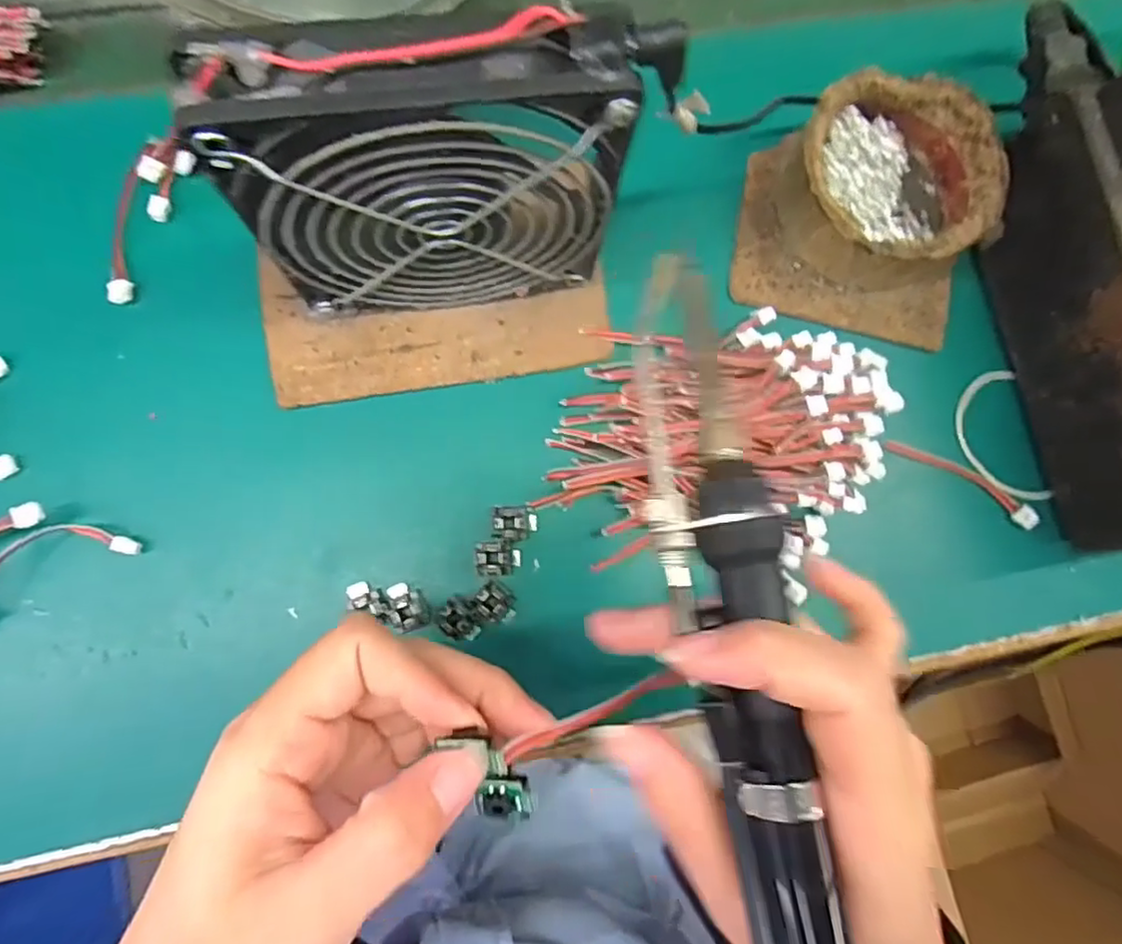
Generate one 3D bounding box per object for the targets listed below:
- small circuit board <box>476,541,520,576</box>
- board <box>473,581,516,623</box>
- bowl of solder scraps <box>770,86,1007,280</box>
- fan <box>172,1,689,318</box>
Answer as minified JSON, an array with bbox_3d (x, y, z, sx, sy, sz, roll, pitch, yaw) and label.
[{"bbox_3d":[-0.026,0.036,0.263,0.018,0.007,0.014,-1,83,-5],"label":"small circuit board"},{"bbox_3d":[-0.026,0.054,0.261,0.017,0.007,0.014,32,82,0],"label":"board"},{"bbox_3d":[0.142,-0.126,0.281,0.081,0.041,0.081,1,83,-5],"label":"bowl of solder scraps"},{"bbox_3d":[-0.038,-0.091,0.217,0.121,0.128,0.028,-8,84,-6],"label":"fan"}]

